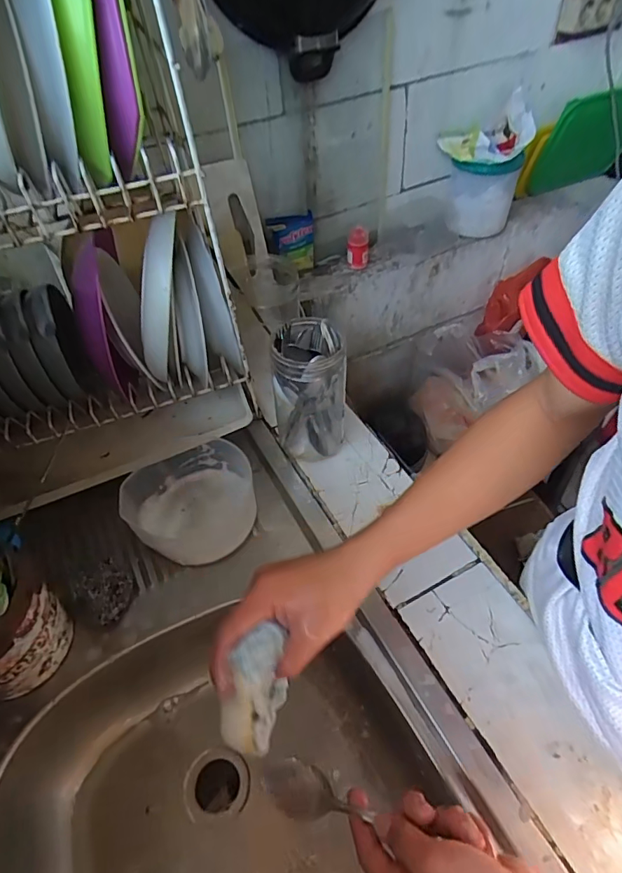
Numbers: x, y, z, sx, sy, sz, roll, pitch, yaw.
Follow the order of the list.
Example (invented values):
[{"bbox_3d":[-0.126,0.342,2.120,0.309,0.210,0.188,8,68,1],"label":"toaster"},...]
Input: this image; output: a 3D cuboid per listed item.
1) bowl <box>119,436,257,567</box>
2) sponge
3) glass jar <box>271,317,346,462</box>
[{"bbox_3d":[-0.147,0.079,0.575,0.153,0.055,0.142,-2,49,2],"label":"bowl"},{"bbox_3d":[-0.038,0.179,0.328,0.036,0.033,0.085,7,92,9],"label":"sponge"},{"bbox_3d":[-0.003,-0.056,0.591,0.084,0.174,0.084,-2,49,2],"label":"glass jar"}]

